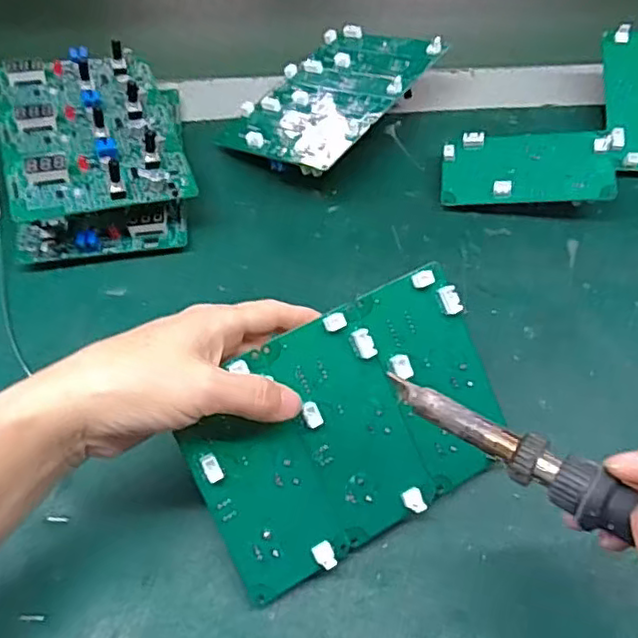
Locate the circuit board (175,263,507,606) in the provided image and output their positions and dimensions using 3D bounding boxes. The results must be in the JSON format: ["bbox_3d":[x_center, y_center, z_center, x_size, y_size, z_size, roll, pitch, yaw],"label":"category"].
[{"bbox_3d":[0.016,0.050,0.294,0.146,0.007,0.103,-25,97,-17],"label":"circuit board"}]

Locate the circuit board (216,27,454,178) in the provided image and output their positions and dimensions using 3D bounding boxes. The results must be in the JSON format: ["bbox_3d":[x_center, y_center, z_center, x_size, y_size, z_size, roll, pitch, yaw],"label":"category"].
[{"bbox_3d":[0.011,-0.155,0.446,0.103,0.024,0.145,24,63,34],"label":"circuit board"}]

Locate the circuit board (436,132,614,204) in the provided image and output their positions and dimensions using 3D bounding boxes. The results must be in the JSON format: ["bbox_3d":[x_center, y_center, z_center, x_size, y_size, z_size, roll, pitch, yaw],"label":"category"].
[{"bbox_3d":[0.133,-0.097,0.404,0.104,0.008,0.047,1,74,14],"label":"circuit board"}]

